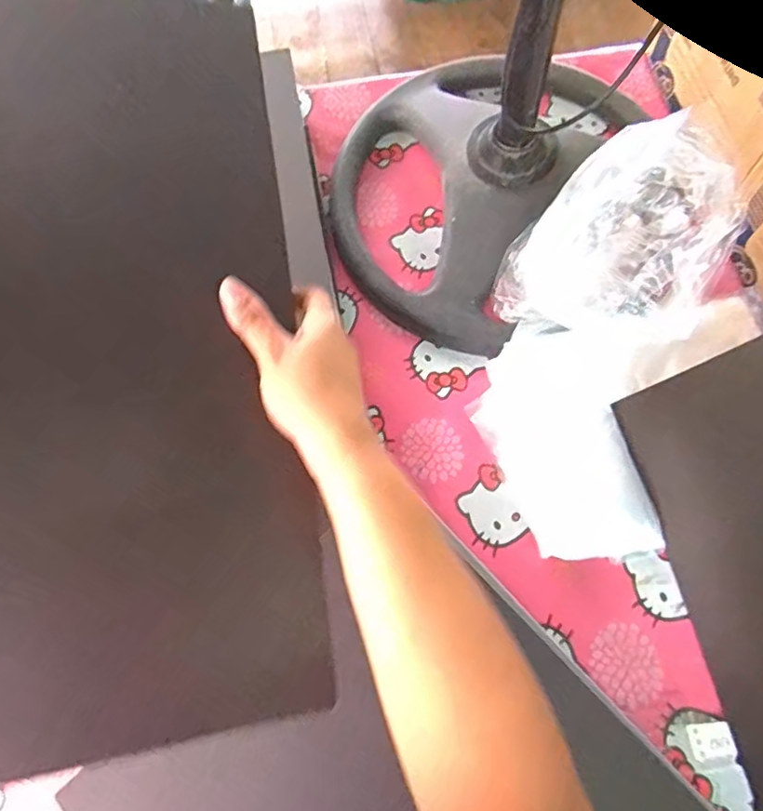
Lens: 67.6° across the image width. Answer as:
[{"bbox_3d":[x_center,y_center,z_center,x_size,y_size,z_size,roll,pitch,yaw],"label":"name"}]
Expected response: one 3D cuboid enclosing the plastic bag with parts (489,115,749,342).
[{"bbox_3d":[0.231,-0.165,0.565,0.199,0.146,0.184,14,70,8],"label":"plastic bag with parts"}]

